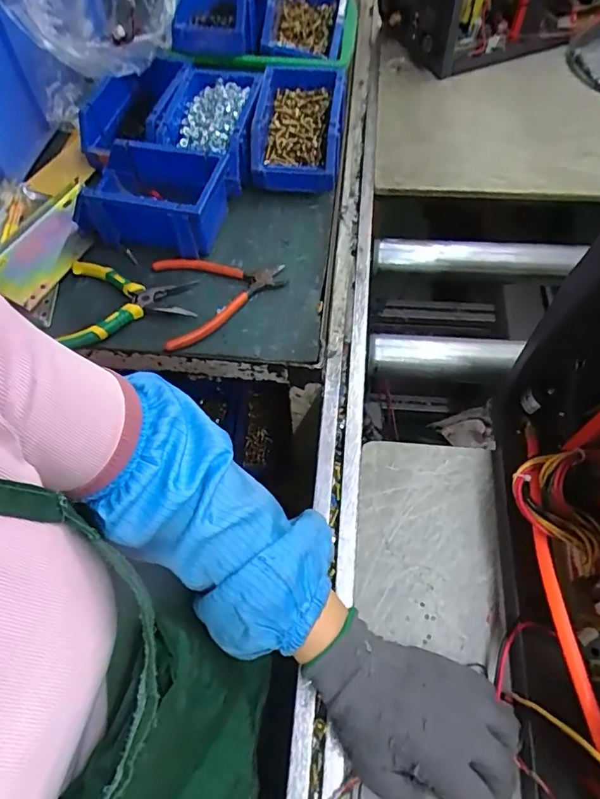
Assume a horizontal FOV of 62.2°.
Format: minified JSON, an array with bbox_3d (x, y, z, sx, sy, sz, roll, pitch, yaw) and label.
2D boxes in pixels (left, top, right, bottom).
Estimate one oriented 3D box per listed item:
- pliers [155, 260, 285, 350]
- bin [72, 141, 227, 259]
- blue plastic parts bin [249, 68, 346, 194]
[{"bbox_3d":[-0.083,-0.117,0.537,0.137,0.021,0.119,-17,61,-6],"label":"pliers"},{"bbox_3d":[-0.166,-0.230,0.562,0.159,0.063,0.110,9,61,8],"label":"bin"},{"bbox_3d":[0.001,-0.343,0.624,0.103,0.060,0.163,6,60,6],"label":"blue plastic parts bin"}]

